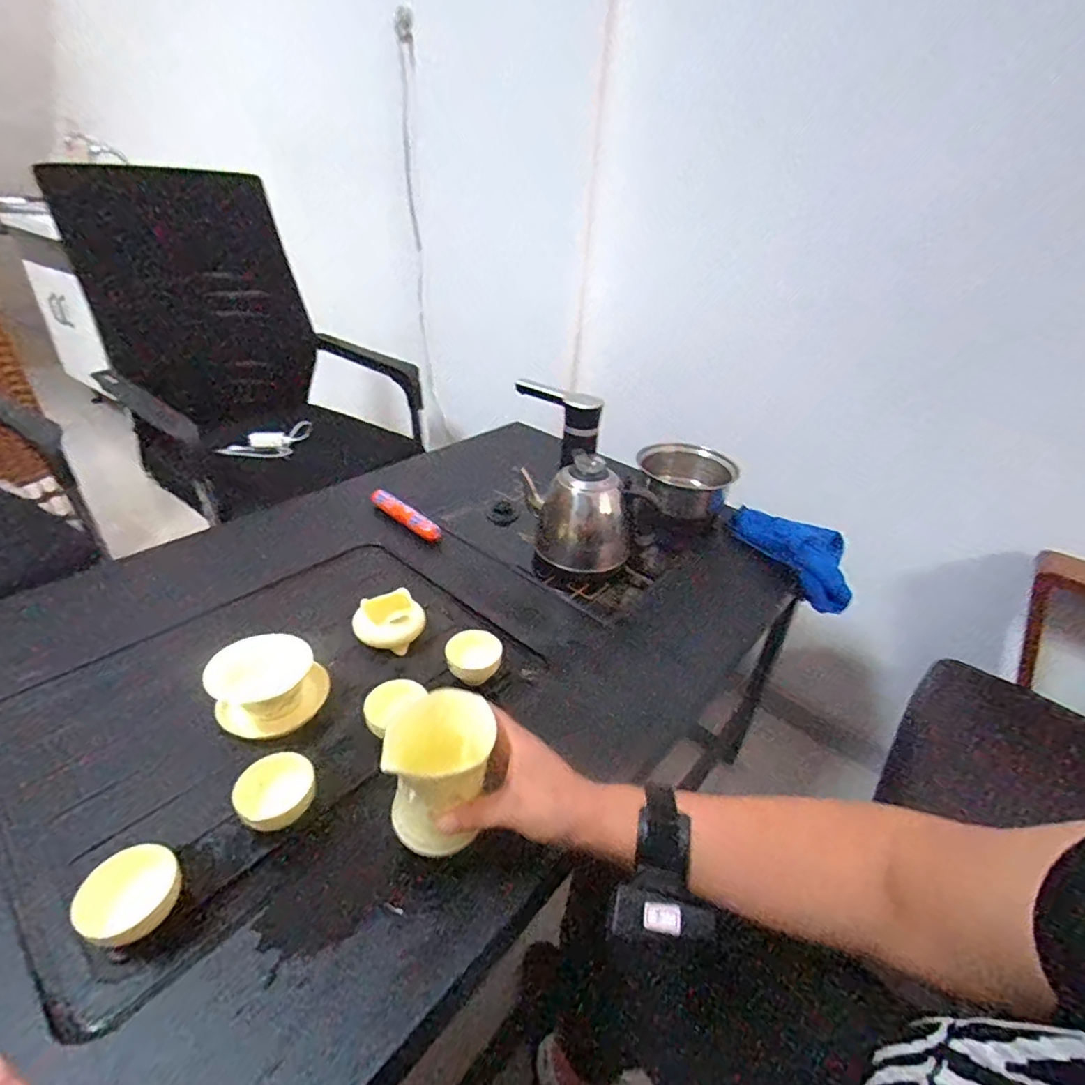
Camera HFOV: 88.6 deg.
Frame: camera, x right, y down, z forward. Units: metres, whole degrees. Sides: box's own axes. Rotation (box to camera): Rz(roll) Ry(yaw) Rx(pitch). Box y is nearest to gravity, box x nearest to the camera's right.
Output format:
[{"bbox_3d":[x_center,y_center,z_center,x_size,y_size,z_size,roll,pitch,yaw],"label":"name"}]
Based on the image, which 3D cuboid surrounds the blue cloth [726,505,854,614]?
[{"bbox_3d":[0.391,0.015,0.859,0.070,0.078,0.212,-28,64,-39],"label":"blue cloth"}]

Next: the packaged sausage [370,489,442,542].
[{"bbox_3d":[-0.221,-0.046,0.885,0.158,0.031,0.028,29,40,32],"label":"packaged sausage"}]

